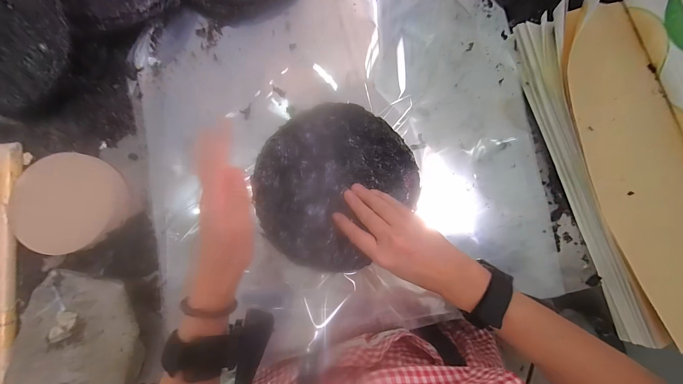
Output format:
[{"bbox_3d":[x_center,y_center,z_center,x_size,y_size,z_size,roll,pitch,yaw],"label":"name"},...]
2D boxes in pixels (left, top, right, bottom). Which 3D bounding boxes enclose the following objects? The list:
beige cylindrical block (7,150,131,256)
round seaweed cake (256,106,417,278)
[{"bbox_3d":[-0.381,0.015,0.406,0.142,0.028,0.135,0,82,-1],"label":"beige cylindrical block"},{"bbox_3d":[-0.015,-0.011,0.352,0.179,0.028,0.189,0,82,-1],"label":"round seaweed cake"}]

